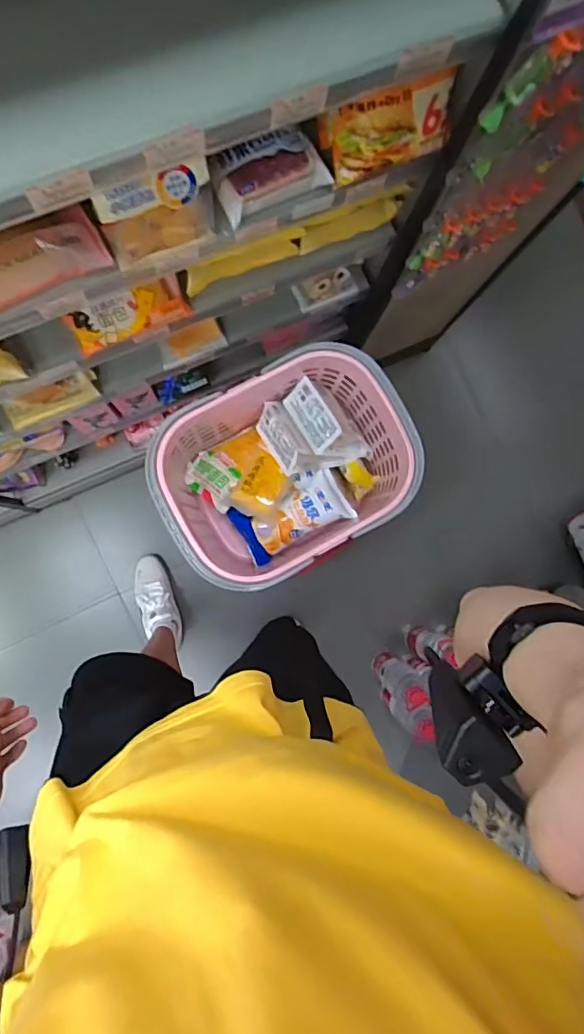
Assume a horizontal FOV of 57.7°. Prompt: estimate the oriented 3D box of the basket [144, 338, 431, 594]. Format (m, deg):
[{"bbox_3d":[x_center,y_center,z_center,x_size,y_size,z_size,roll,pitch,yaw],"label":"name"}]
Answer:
[{"bbox_3d":[-0.019,-0.081,0.956,0.417,0.238,0.316,-28,91,-7],"label":"basket"}]

